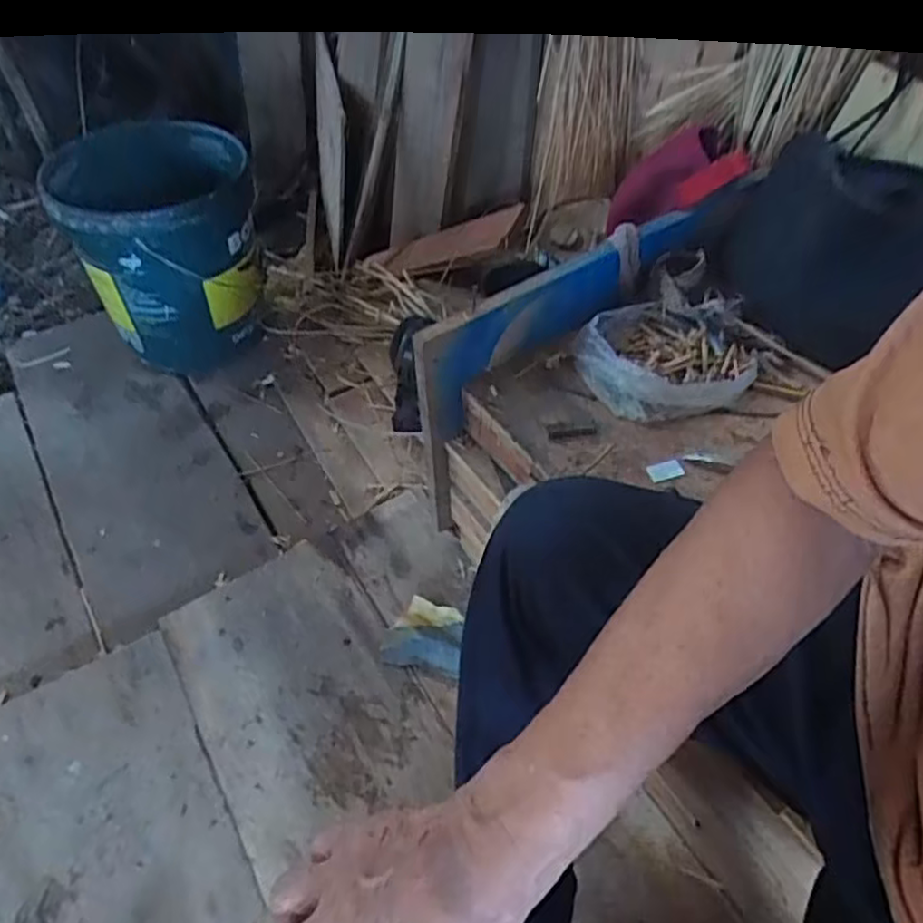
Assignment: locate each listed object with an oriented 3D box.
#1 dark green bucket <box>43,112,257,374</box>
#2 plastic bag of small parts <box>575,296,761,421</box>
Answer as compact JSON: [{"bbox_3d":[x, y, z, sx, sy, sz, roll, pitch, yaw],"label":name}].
[{"bbox_3d":[-0.500,-0.378,1.236,0.288,0.336,0.373,-18,52,-14],"label":"dark green bucket"},{"bbox_3d":[0.220,-0.115,0.751,0.177,0.047,0.152,-22,54,-14],"label":"plastic bag of small parts"}]

